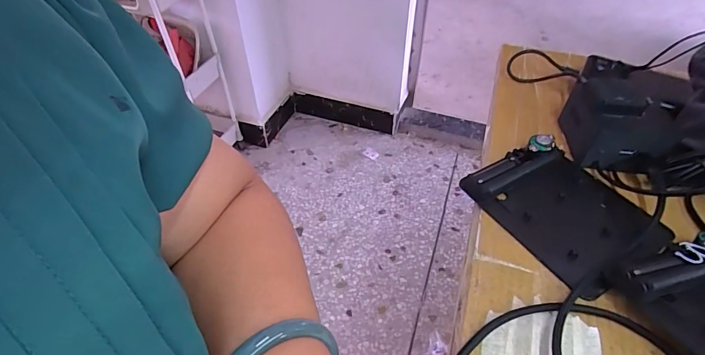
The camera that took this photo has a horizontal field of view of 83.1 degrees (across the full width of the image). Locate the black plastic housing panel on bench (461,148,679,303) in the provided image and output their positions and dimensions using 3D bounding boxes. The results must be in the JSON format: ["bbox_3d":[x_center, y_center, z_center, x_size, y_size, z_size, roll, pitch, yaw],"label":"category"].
[{"bbox_3d":[0.169,0.024,0.319,0.107,0.018,0.124,-24,50,-21],"label":"black plastic housing panel on bench"}]

